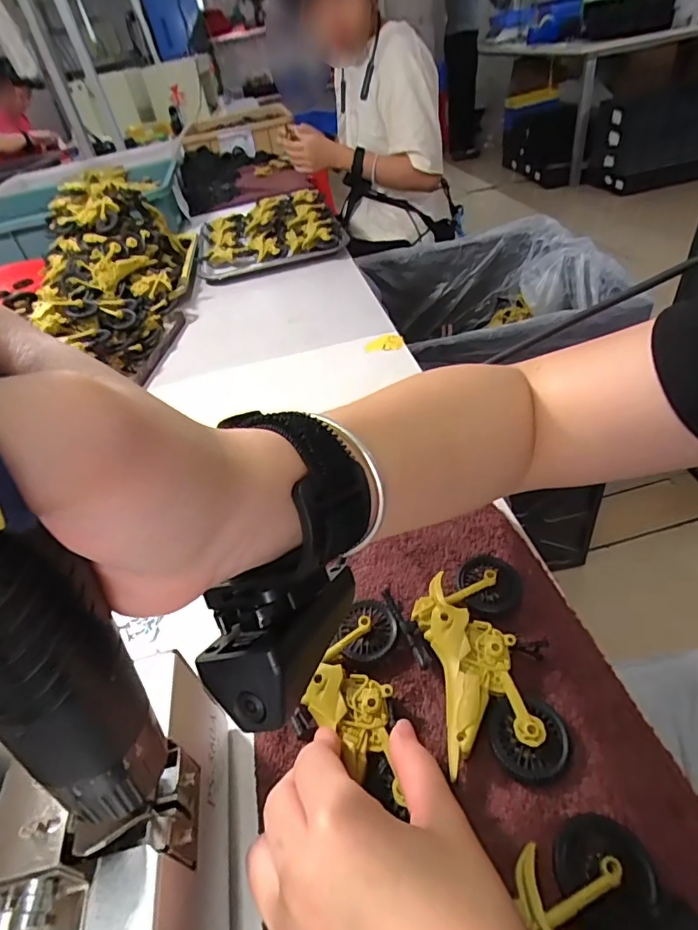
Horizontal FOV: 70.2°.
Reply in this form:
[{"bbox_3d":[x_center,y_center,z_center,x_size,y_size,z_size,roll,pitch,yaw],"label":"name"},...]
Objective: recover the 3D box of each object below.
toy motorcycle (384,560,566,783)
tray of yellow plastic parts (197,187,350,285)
[{"bbox_3d":[0.075,0.103,0.268,0.077,0.023,0.113,-17,41,-7],"label":"toy motorcycle"},{"bbox_3d":[-0.151,-0.437,0.909,0.254,0.043,0.310,-13,41,-3],"label":"tray of yellow plastic parts"}]

